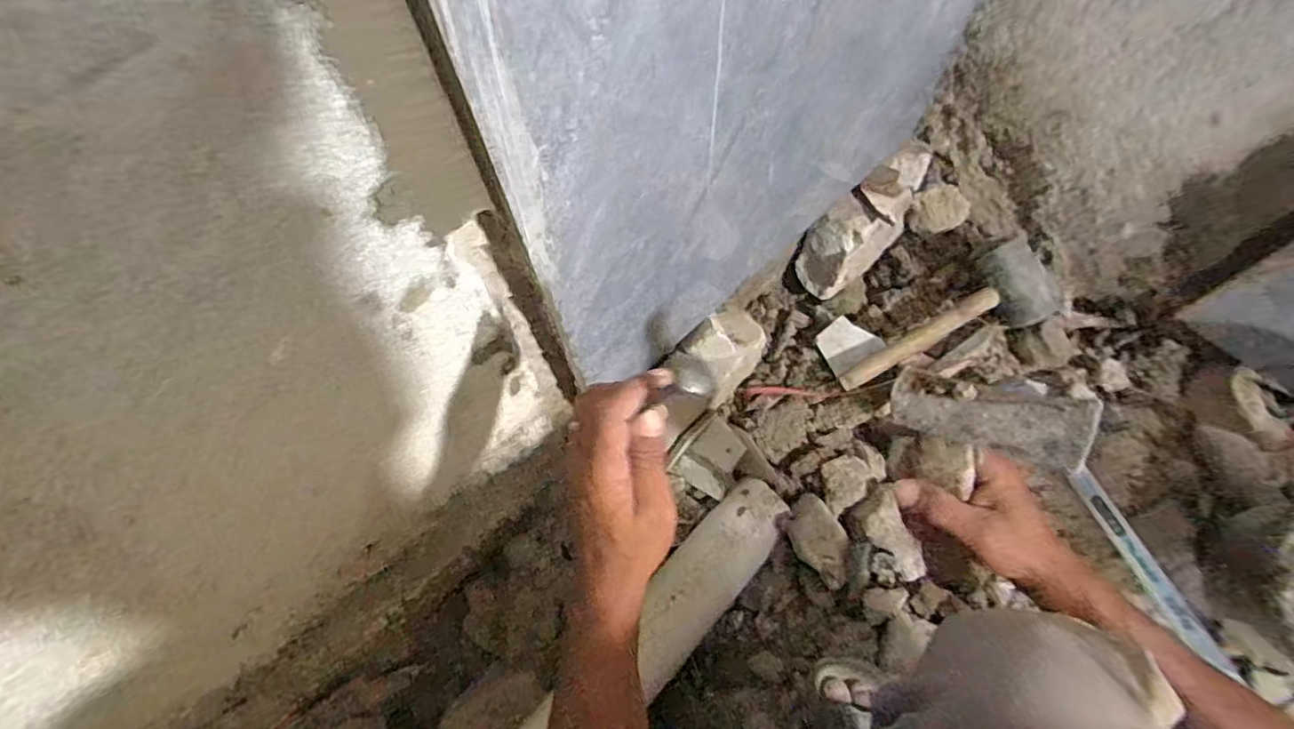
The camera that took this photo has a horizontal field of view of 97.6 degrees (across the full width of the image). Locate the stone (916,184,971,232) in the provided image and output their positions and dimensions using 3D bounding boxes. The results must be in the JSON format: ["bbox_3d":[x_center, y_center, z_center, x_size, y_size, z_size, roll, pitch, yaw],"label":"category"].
[{"bbox_3d":[0.432,-0.230,0.827,0.068,0.034,0.056,35,72,16],"label":"stone"}]

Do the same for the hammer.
[{"bbox_3d":[0.396,-0.056,0.749,0.311,0.084,0.096,-28,67,6],"label":"hammer"}]

